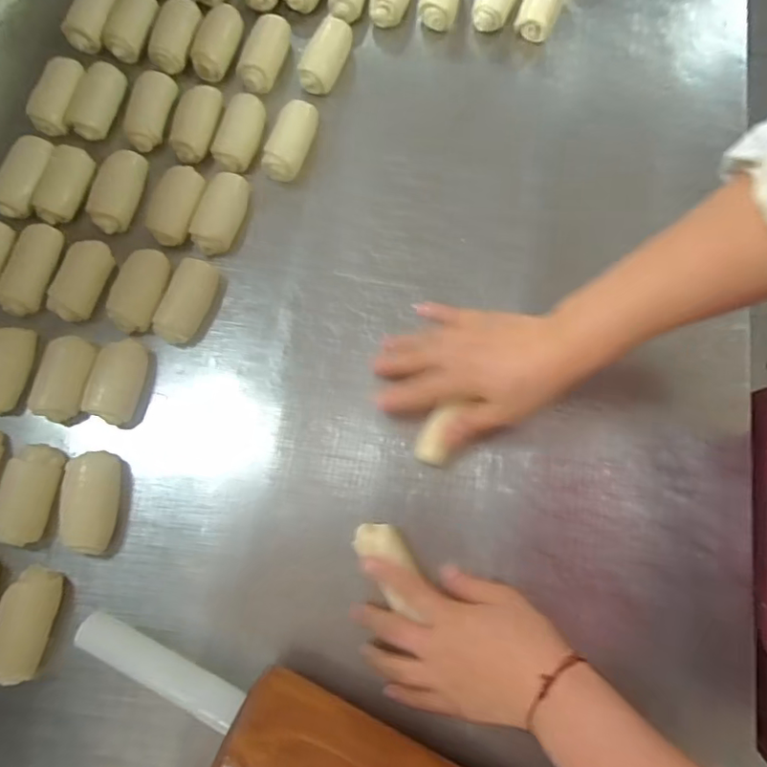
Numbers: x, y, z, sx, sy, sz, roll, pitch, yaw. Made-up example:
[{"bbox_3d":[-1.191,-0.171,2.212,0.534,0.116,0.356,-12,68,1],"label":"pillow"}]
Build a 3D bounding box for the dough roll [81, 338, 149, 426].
[{"bbox_3d":[-0.220,-0.003,0.458,0.035,0.028,0.068,13,75,4],"label":"dough roll"}]

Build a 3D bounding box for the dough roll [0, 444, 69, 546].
[{"bbox_3d":[-0.280,0.087,0.434,0.037,0.026,0.075,11,75,4],"label":"dough roll"}]

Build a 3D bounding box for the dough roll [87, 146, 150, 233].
[{"bbox_3d":[-0.238,-0.174,0.494,0.029,0.025,0.076,19,85,7],"label":"dough roll"}]

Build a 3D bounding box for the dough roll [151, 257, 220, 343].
[{"bbox_3d":[-0.166,-0.069,0.471,0.032,0.036,0.070,22,76,7],"label":"dough roll"}]

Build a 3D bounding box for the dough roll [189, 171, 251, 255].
[{"bbox_3d":[-0.148,-0.153,0.497,0.038,0.032,0.071,16,75,5],"label":"dough roll"}]

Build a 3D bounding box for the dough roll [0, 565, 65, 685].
[{"bbox_3d":[-0.262,0.176,0.403,0.031,0.028,0.076,4,74,2],"label":"dough roll"}]

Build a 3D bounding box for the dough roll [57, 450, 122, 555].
[{"bbox_3d":[-0.229,0.092,0.431,0.037,0.025,0.076,-5,74,-1],"label":"dough roll"}]

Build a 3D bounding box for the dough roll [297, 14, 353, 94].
[{"bbox_3d":[-0.054,-0.316,0.527,0.029,0.025,0.074,28,89,10],"label":"dough roll"}]

